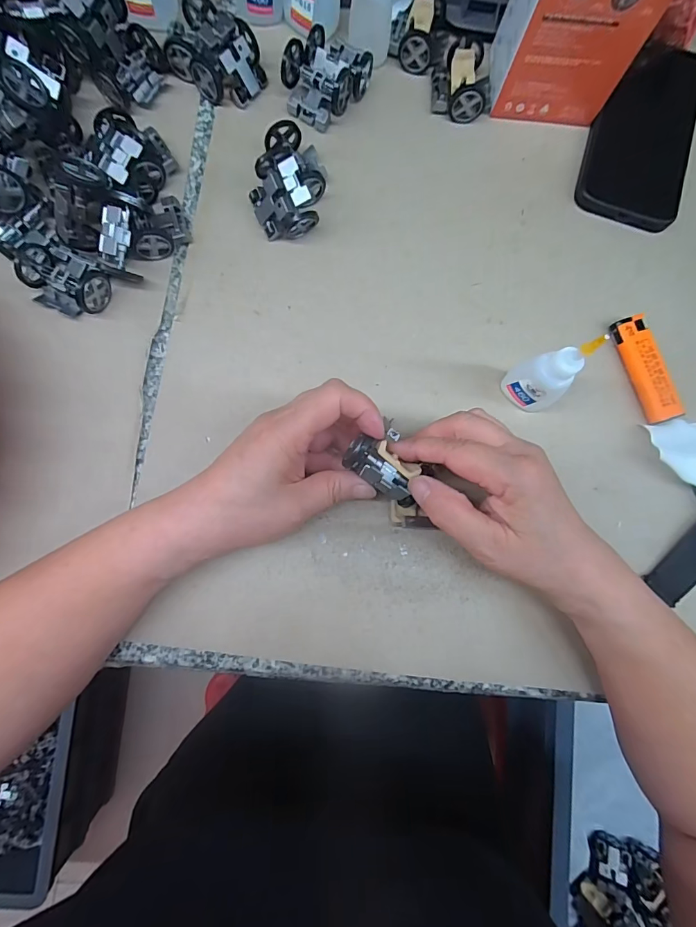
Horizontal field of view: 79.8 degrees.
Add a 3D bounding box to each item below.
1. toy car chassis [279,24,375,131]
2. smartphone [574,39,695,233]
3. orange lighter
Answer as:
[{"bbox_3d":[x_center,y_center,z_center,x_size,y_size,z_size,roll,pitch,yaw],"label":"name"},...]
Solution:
[{"bbox_3d":[-0.016,-0.294,0.312,0.051,0.029,0.070,30,81,0],"label":"toy car chassis"},{"bbox_3d":[0.243,-0.274,0.338,0.080,0.013,0.176,19,82,-2],"label":"smartphone"},{"bbox_3d":[0.217,-0.069,0.304,0.023,0.014,0.078,-16,84,-7],"label":"orange lighter"}]

